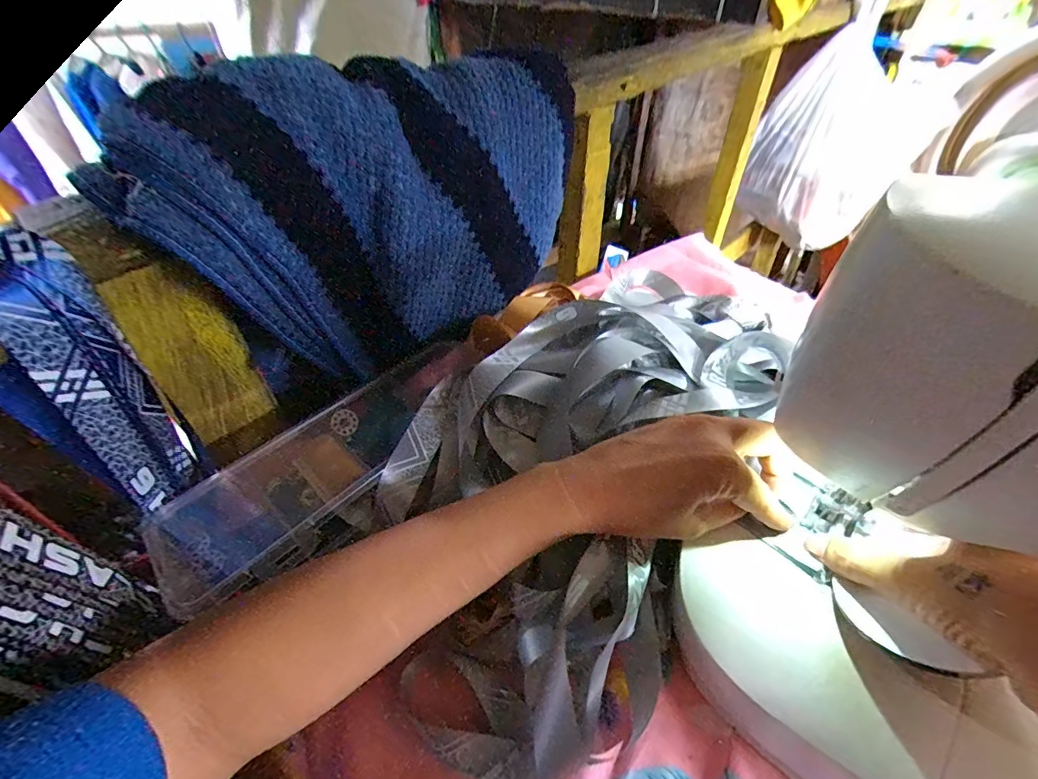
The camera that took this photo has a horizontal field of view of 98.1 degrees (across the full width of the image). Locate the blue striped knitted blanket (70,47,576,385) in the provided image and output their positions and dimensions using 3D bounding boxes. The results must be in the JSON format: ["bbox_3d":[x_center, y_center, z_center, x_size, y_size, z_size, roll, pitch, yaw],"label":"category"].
[{"bbox_3d":[-0.086,-0.132,0.343,0.325,0.185,0.092,-32,54,-25],"label":"blue striped knitted blanket"}]

